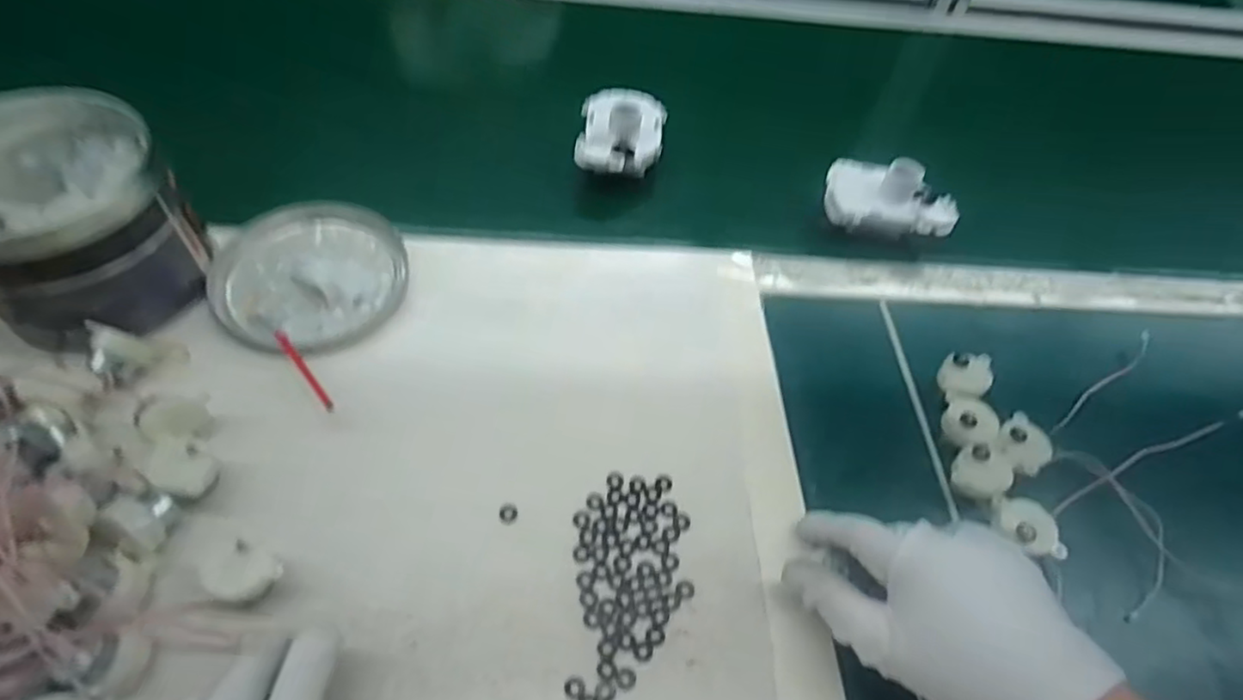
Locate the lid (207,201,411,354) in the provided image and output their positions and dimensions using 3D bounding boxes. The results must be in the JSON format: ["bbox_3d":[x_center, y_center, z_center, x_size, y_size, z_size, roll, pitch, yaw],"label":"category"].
[{"bbox_3d":[-0.231,-0.060,0.474,0.129,0.025,0.143,-27,62,-24],"label":"lid"}]

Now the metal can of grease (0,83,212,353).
[{"bbox_3d":[-0.354,-0.085,0.412,0.122,0.102,0.130,-28,63,-25],"label":"metal can of grease"}]

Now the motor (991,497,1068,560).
[{"bbox_3d":[0.241,0.108,0.385,0.036,0.022,0.034,10,54,-1],"label":"motor"}]

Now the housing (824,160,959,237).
[{"bbox_3d":[0.226,-0.128,0.544,0.102,0.055,0.072,11,54,0],"label":"housing"}]

